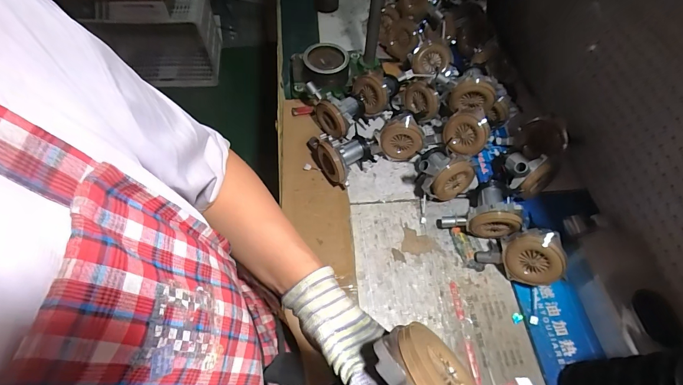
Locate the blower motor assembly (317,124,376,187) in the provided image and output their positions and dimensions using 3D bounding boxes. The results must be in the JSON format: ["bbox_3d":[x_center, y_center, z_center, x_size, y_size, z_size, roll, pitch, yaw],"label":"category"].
[{"bbox_3d":[0.007,-0.090,0.749,0.113,0.108,0.113,10,59,-17],"label":"blower motor assembly"}]

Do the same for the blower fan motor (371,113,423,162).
[{"bbox_3d":[0.136,-0.123,0.774,0.106,0.122,0.054,39,46,-23],"label":"blower fan motor"}]

